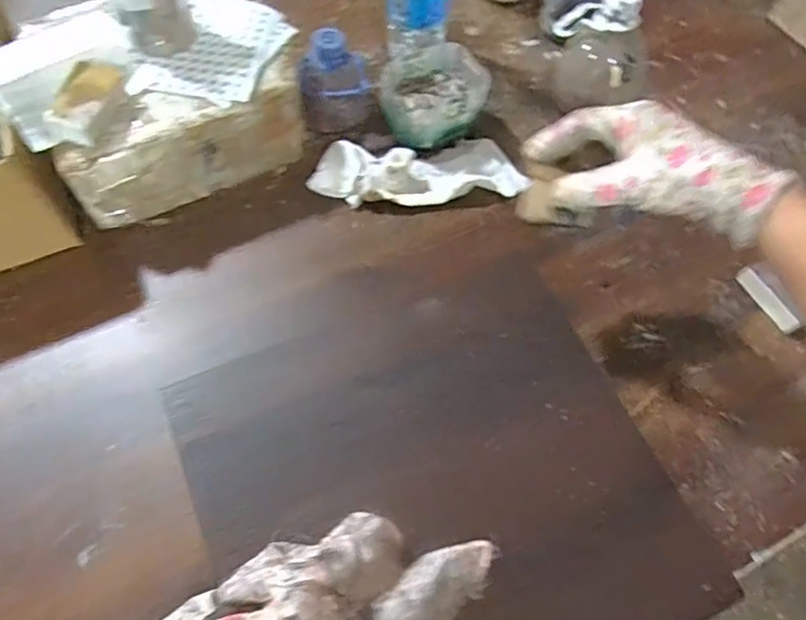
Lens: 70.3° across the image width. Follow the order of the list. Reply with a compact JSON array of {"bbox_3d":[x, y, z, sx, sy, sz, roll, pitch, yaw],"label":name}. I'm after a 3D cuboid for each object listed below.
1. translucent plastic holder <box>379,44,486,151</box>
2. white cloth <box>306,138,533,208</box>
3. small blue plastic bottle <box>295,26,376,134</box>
[{"bbox_3d":[0.031,-0.222,0.615,0.102,0.070,0.091,-25,67,-14],"label":"translucent plastic holder"},{"bbox_3d":[0.016,-0.145,0.594,0.212,0.036,0.076,-8,64,-7],"label":"white cloth"},{"bbox_3d":[-0.070,-0.242,0.607,0.076,0.092,0.082,-4,64,-6],"label":"small blue plastic bottle"}]

